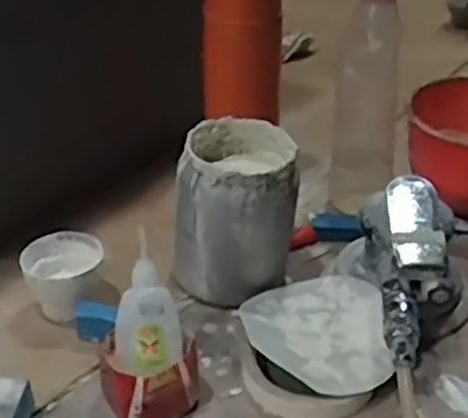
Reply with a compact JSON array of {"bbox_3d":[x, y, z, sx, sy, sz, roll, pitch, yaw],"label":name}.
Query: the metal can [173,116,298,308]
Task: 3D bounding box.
[{"bbox_3d":[0.000,0.004,0.611,0.090,0.122,0.090,1,32,0],"label":"metal can"}]

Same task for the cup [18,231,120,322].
[{"bbox_3d":[-0.129,0.055,0.598,0.060,0.045,0.064,1,32,0],"label":"cup"}]

